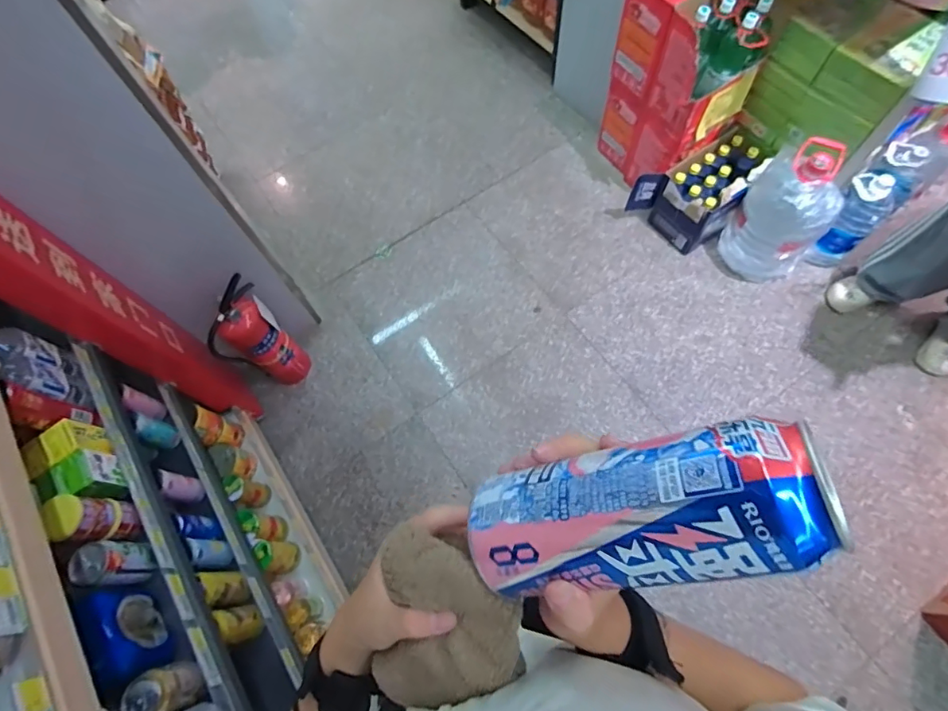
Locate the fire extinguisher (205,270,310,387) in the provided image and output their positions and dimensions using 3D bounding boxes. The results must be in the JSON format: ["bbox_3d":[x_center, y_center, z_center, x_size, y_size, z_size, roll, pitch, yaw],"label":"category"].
[{"bbox_3d":[-0.647,-0.044,1.498,0.136,0.453,0.195,29,72,13],"label":"fire extinguisher"}]

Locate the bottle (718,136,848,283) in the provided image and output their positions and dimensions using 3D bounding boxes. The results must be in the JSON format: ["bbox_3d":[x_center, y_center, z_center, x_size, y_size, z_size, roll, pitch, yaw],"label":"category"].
[{"bbox_3d":[0.980,-0.440,1.573,0.252,0.422,0.204,42,76,18],"label":"bottle"}]

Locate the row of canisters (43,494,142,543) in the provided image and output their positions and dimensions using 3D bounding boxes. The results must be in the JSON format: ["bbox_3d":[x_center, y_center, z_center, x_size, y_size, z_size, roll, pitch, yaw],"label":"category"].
[{"bbox_3d":[-0.592,0.258,0.781,0.055,0.134,0.063,-5,66,23],"label":"row of canisters"}]

